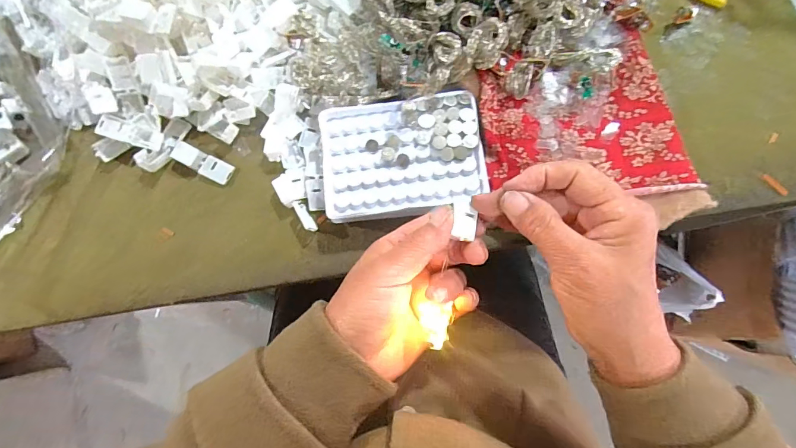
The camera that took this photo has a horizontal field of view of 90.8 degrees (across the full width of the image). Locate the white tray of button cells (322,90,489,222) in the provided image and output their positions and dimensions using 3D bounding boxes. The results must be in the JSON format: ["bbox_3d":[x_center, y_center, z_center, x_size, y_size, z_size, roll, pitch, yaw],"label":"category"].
[{"bbox_3d":[0.003,-0.057,0.319,0.128,0.010,0.096,-7,83,6],"label":"white tray of button cells"}]

